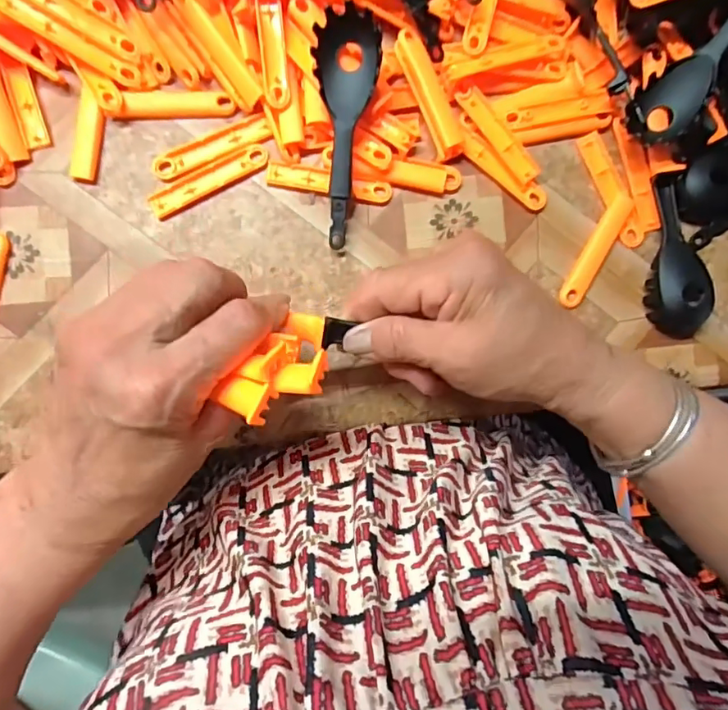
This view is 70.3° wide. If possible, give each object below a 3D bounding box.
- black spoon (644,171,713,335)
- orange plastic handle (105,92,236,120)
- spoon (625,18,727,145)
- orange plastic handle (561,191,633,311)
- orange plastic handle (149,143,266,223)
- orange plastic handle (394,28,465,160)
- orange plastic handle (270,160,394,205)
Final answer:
[{"bbox_3d":[0.190,-0.059,0.322,0.037,0.017,0.098,-18,92,-6],"label":"black spoon"},{"bbox_3d":[-0.115,-0.151,0.310,0.072,0.007,0.015,-5,90,-6],"label":"orange plastic handle"},{"bbox_3d":[0.194,-0.166,0.294,0.032,0.020,0.104,39,104,-5],"label":"spoon"},{"bbox_3d":[0.146,-0.066,0.325,0.014,0.004,0.077,29,94,9],"label":"orange plastic handle"},{"bbox_3d":[-0.093,-0.106,0.311,0.074,0.004,0.015,-30,93,-5],"label":"orange plastic handle"},{"bbox_3d":[0.040,-0.158,0.312,0.018,0.006,0.077,-23,92,-6],"label":"orange plastic handle"},{"bbox_3d":[-0.021,-0.105,0.316,0.076,0.005,0.015,9,89,-6],"label":"orange plastic handle"}]

